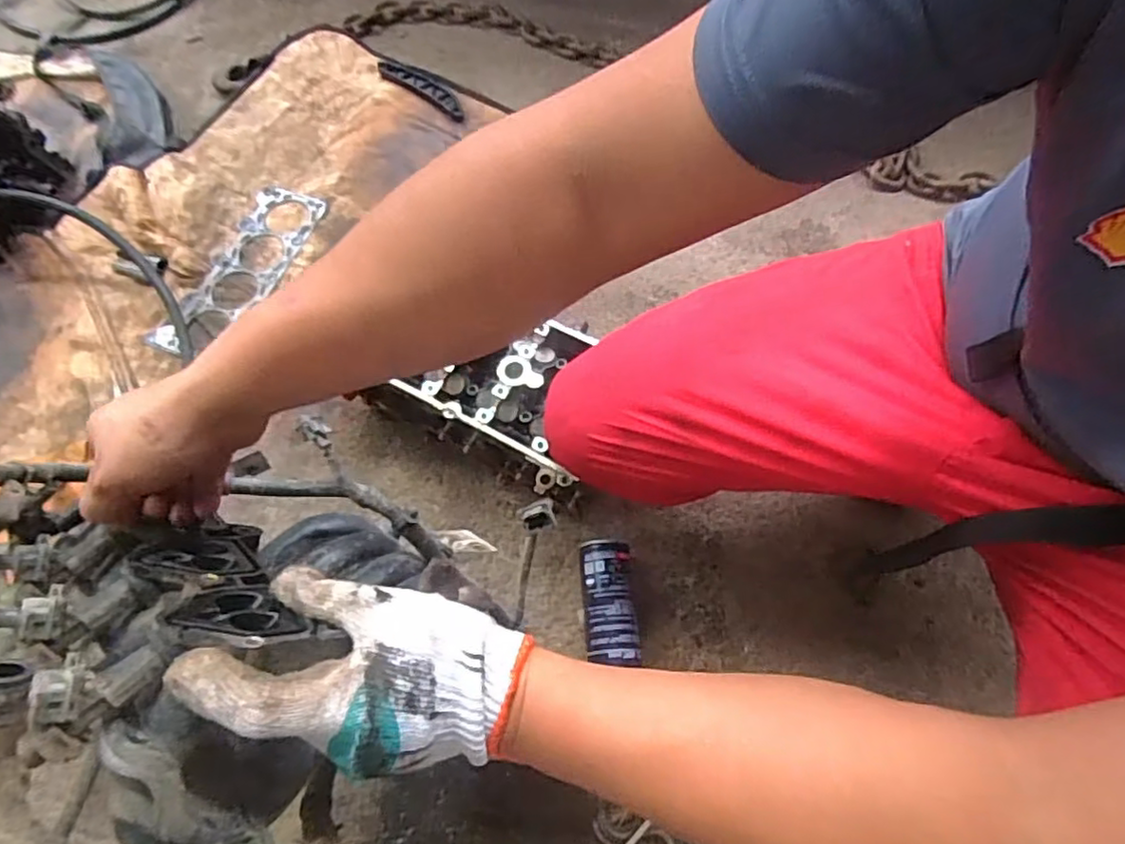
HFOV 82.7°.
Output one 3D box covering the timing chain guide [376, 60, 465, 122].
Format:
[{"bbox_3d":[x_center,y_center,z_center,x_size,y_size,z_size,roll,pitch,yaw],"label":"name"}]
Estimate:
[{"bbox_3d":[-0.253,-0.596,1.129,0.208,0.019,0.050,40,71,21],"label":"timing chain guide"}]

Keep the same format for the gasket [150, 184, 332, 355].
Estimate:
[{"bbox_3d":[-0.491,-0.235,0.982,0.132,0.010,0.327,18,67,11],"label":"gasket"}]

